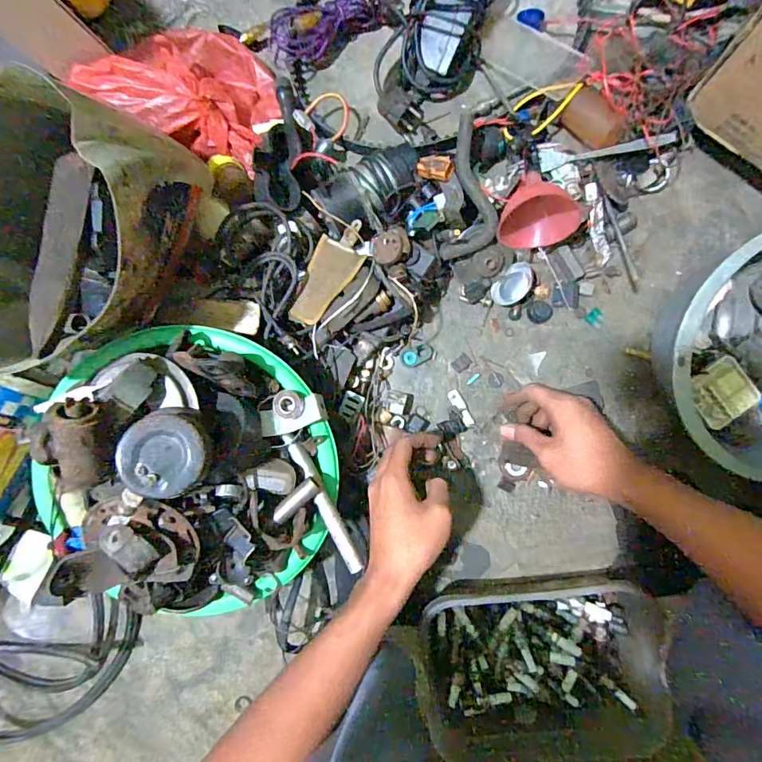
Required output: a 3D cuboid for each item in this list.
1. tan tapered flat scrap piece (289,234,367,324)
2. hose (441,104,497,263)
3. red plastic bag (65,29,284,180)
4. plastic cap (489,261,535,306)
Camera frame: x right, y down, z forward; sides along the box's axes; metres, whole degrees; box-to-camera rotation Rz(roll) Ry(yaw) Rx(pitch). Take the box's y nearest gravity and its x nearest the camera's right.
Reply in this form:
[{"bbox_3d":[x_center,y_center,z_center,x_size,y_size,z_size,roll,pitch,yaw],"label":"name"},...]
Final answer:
[{"bbox_3d":[-0.060,-0.101,0.469,0.051,0.012,0.088,29,92,2],"label":"tan tapered flat scrap piece"},{"bbox_3d":[0.098,-0.197,0.474,0.053,0.054,0.141,8,92,3],"label":"hose"},{"bbox_3d":[-0.198,-0.314,0.481,0.159,0.110,0.141,18,92,3],"label":"red plastic bag"},{"bbox_3d":[0.150,-0.108,0.510,0.034,0.014,0.050,44,93,1],"label":"plastic cap"}]

